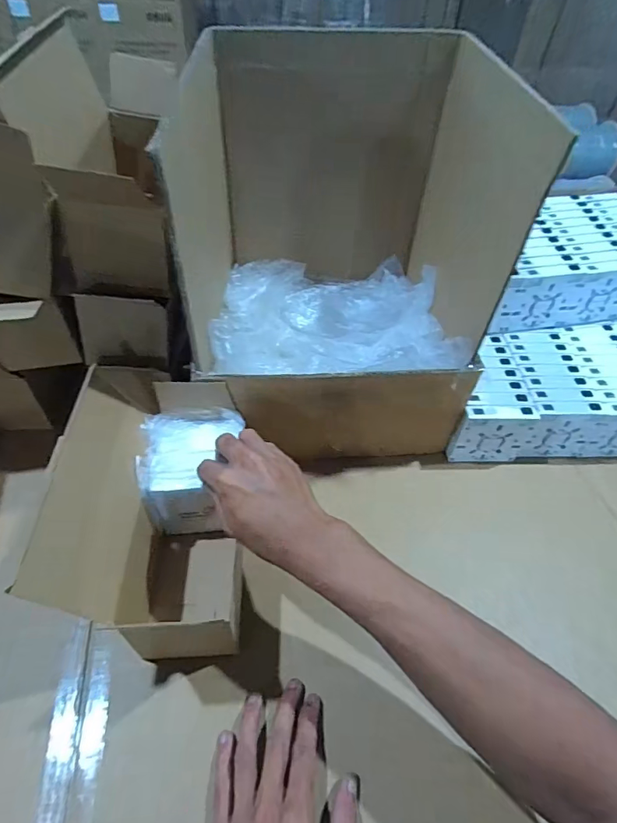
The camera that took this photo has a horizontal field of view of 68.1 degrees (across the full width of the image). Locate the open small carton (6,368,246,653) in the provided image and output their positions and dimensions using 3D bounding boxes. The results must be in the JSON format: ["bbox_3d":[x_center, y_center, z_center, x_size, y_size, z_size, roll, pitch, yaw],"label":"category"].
[{"bbox_3d":[-0.141,0.085,0.441,0.141,0.161,0.238,0,50,-3],"label":"open small carton"}]

